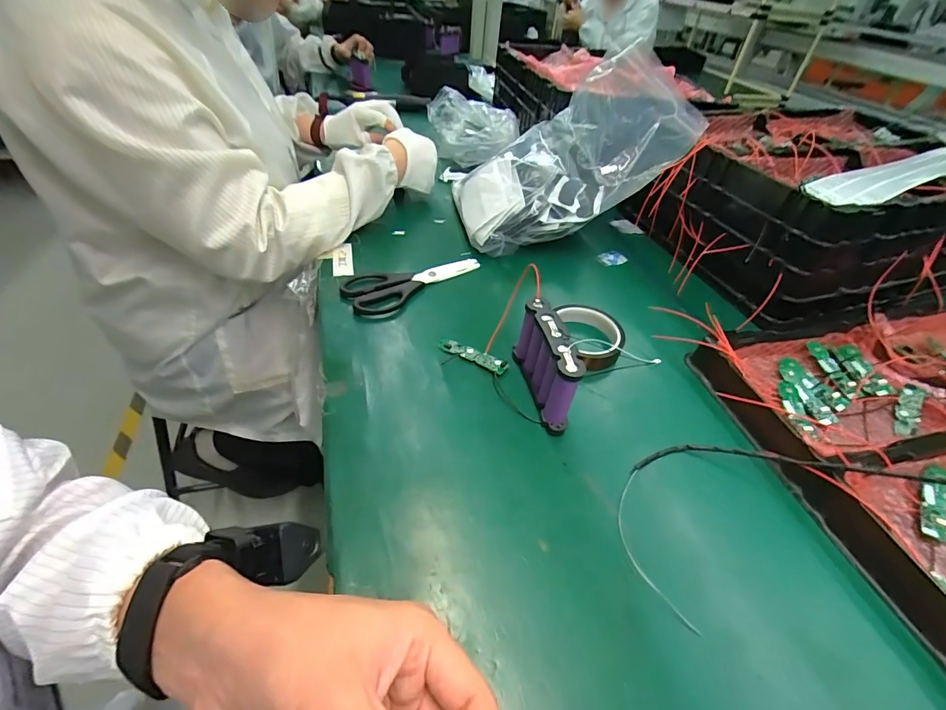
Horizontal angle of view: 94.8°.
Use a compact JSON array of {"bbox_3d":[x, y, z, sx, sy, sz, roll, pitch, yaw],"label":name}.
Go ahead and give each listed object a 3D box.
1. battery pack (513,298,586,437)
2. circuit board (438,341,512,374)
[{"bbox_3d":[0.072,0.009,0.420,0.023,0.078,0.107,-6,45,-14],"label":"battery pack"},{"bbox_3d":[0.000,0.000,0.474,0.079,0.005,0.019,23,46,16],"label":"circuit board"}]

